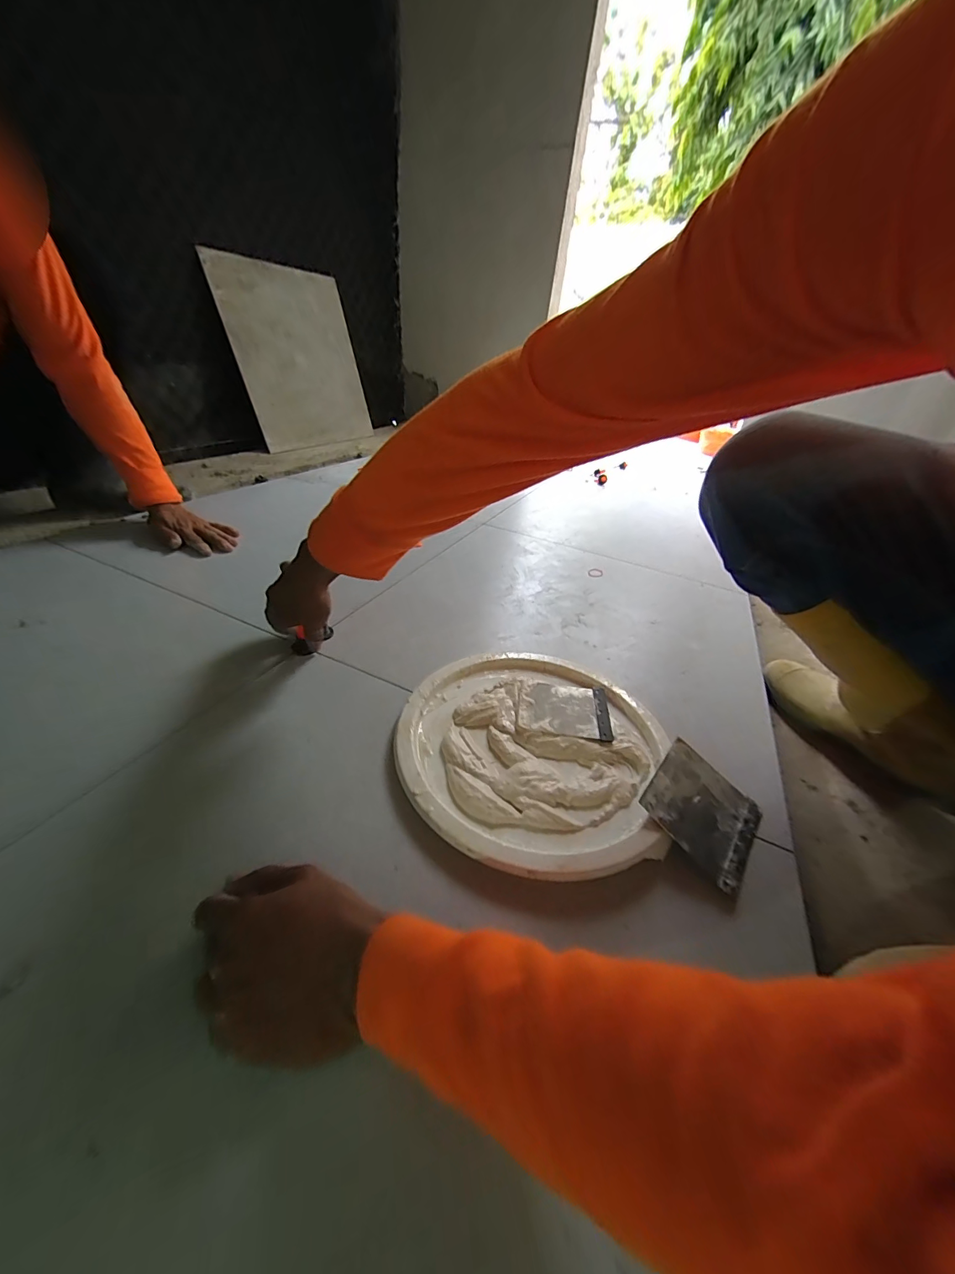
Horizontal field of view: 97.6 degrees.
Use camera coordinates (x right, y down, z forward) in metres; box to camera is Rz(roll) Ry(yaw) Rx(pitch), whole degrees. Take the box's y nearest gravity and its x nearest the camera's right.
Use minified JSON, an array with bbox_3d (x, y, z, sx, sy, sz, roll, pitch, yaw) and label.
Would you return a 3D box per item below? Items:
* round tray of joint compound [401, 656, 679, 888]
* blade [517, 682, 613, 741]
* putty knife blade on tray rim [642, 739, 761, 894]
[{"bbox_3d":[0.061,0.109,0.469,0.273,0.023,0.303,17,35,15],"label":"round tray of joint compound"},{"bbox_3d":[0.102,0.083,0.498,0.106,0.004,0.084,8,37,3],"label":"blade"},{"bbox_3d":[0.222,0.166,0.411,0.105,0.006,0.121,44,45,14],"label":"putty knife blade on tray rim"}]

